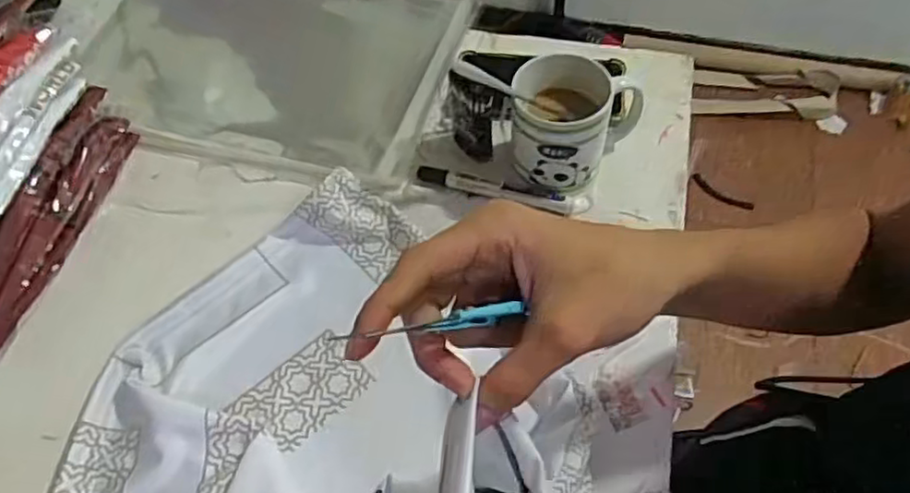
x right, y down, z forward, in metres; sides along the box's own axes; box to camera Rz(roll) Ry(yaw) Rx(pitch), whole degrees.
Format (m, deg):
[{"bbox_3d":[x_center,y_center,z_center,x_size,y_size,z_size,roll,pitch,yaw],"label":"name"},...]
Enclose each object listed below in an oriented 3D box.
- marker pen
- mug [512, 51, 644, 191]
[{"bbox_3d":[0.032,-0.052,0.598,0.140,0.009,0.015,17,59,13],"label":"marker pen"},{"bbox_3d":[0.101,-0.101,0.575,0.107,0.085,0.083,10,57,9],"label":"mug"}]

